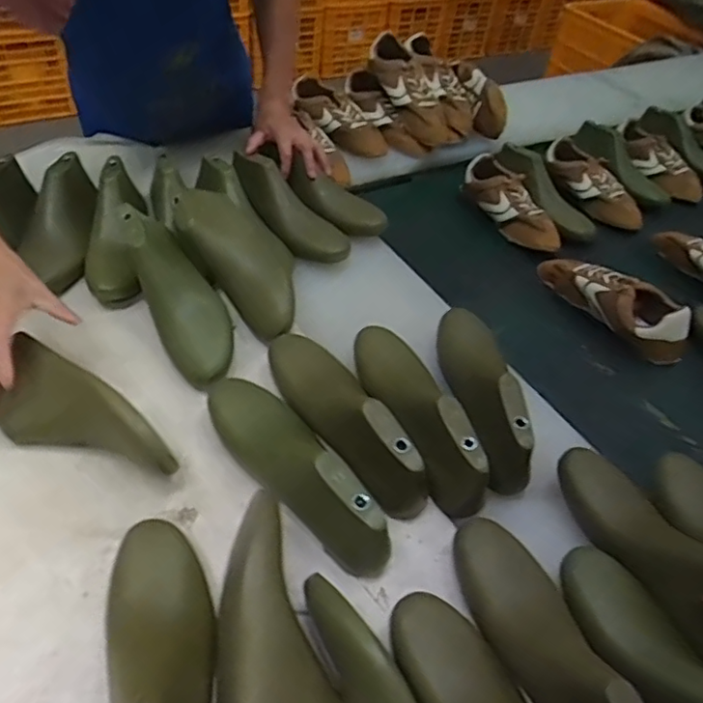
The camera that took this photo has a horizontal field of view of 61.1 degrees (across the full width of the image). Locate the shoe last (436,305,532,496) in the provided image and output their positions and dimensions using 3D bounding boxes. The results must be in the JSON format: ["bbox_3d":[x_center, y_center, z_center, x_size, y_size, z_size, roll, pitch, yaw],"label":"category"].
[{"bbox_3d":[0.162,0.037,0.728,0.088,0.099,0.244,6,47,-2],"label":"shoe last"}]

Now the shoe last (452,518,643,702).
[{"bbox_3d":[0.177,0.261,0.515,0.080,0.091,0.266,-15,51,-19],"label":"shoe last"}]

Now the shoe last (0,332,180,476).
[{"bbox_3d":[-0.298,0.075,0.636,0.242,0.075,0.084,30,51,20],"label":"shoe last"}]

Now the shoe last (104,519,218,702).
[{"bbox_3d":[-0.150,0.256,0.479,0.081,0.086,0.267,-8,47,-14],"label":"shoe last"}]

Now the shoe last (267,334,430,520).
[{"bbox_3d":[-0.006,0.056,0.678,0.087,0.088,0.276,-22,54,-25],"label":"shoe last"}]

